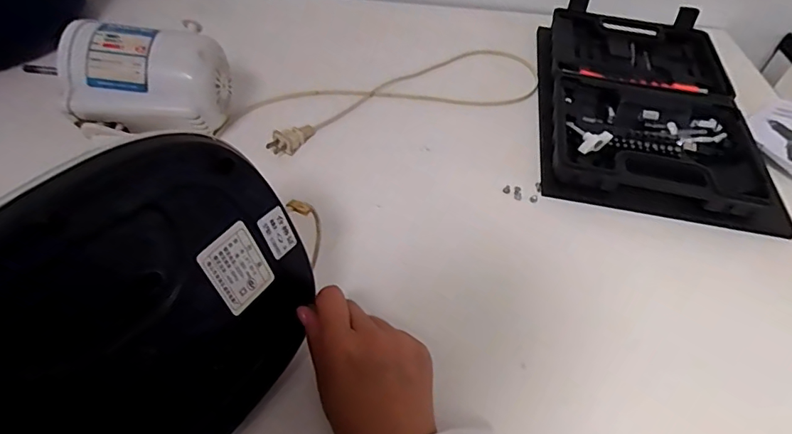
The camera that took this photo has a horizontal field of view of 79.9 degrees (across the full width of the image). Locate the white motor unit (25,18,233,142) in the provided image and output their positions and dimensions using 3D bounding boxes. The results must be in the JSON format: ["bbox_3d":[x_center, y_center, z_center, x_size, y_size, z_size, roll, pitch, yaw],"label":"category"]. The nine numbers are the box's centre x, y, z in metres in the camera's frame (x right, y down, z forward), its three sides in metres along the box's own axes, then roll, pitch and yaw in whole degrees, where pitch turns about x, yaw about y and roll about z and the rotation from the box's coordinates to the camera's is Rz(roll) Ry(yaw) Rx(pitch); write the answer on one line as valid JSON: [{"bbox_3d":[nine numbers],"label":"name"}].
[{"bbox_3d":[-0.248,-0.127,0.467,0.150,0.100,0.098,-1,51,-5],"label":"white motor unit"}]

